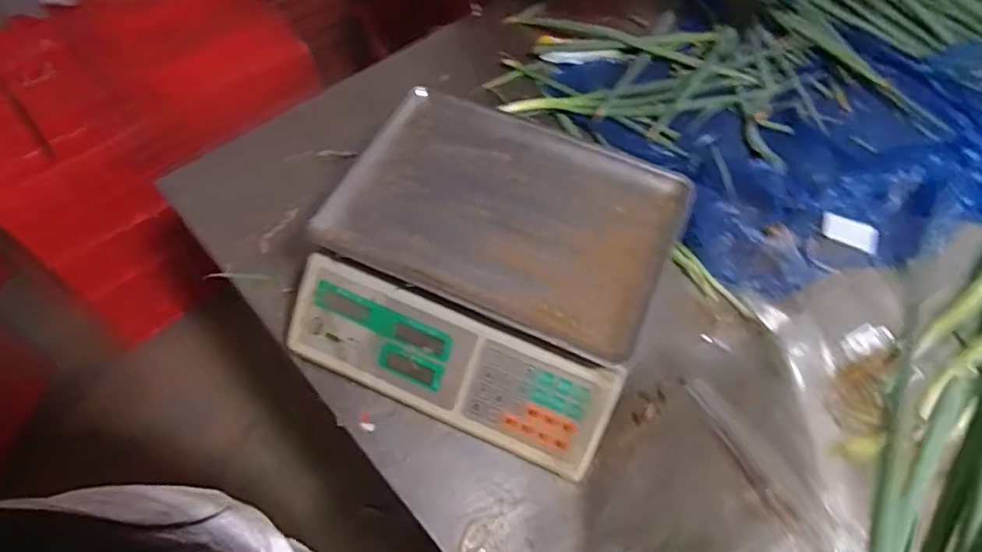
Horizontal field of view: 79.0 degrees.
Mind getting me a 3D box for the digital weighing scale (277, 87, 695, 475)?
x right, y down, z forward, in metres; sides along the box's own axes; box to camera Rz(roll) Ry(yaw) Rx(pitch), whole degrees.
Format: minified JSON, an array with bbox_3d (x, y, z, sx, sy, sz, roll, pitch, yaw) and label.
[{"bbox_3d":[0.000,-0.008,0.632,0.331,0.130,0.315,22,63,12],"label":"digital weighing scale"}]

